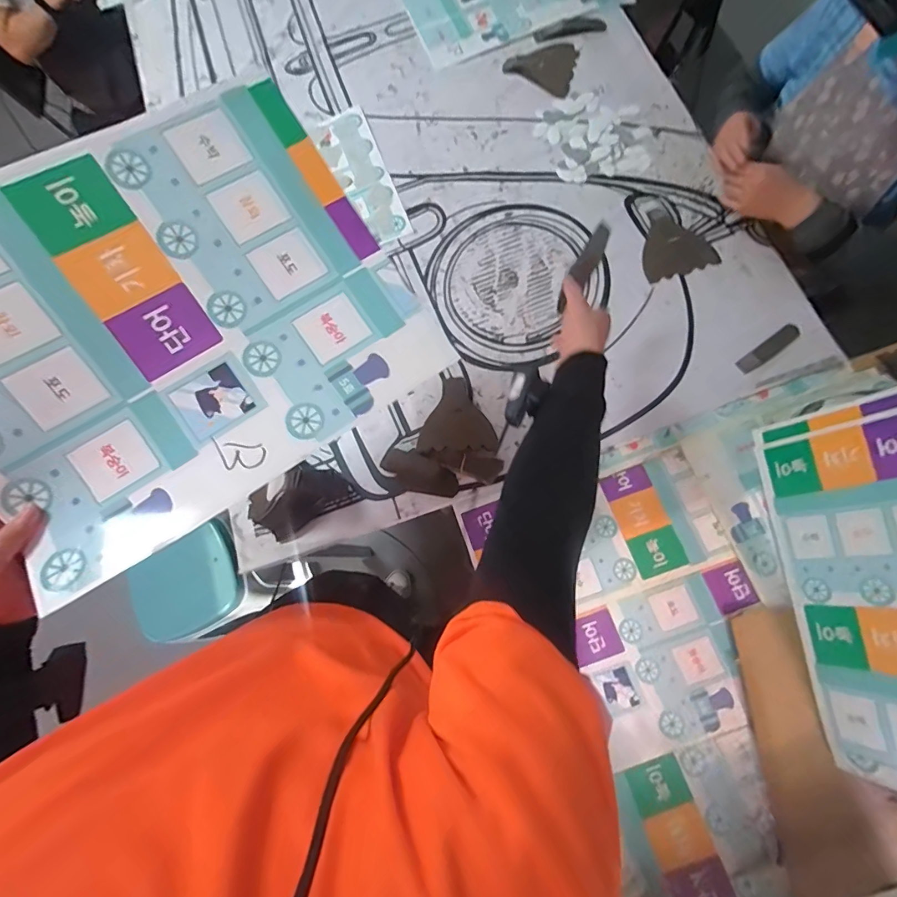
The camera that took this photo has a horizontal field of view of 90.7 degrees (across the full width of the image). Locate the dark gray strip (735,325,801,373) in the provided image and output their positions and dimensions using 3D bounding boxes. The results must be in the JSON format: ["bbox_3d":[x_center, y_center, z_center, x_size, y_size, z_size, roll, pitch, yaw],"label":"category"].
[{"bbox_3d":[0.621,-0.193,0.856,0.138,0.006,0.035,-36,76,-4],"label":"dark gray strip"}]

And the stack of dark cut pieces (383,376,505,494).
[{"bbox_3d":[0.010,0.004,0.845,0.181,0.032,0.214,38,83,13],"label":"stack of dark cut pieces"}]

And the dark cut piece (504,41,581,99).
[{"bbox_3d":[0.240,-0.924,1.058,0.167,0.012,0.153,35,82,10],"label":"dark cut piece"}]

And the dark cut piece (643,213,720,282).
[{"bbox_3d":[0.465,-0.418,0.913,0.143,0.010,0.132,-16,76,1],"label":"dark cut piece"}]

